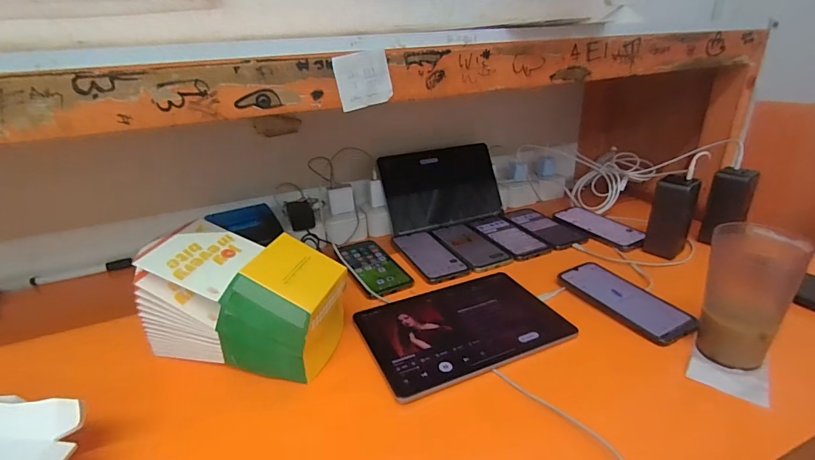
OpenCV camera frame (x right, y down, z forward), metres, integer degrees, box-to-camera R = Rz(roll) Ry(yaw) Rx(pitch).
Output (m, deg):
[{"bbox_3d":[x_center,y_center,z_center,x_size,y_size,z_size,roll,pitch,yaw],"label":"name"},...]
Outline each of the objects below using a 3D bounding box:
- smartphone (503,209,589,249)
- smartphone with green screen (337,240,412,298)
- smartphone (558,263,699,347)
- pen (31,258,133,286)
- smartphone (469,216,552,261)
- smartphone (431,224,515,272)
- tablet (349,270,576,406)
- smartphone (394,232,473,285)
[{"bbox_3d":[0.263,-0.007,0.800,0.081,0.010,0.175,-13,26,-20],"label":"smartphone"},{"bbox_3d":[-0.063,0.057,0.682,0.085,0.007,0.171,-16,27,-25],"label":"smartphone with green screen"},{"bbox_3d":[0.298,0.092,0.565,0.083,0.012,0.170,-13,26,-21],"label":"smartphone"},{"bbox_3d":[-0.565,0.071,0.713,0.147,0.018,0.013,-12,26,-19],"label":"pen"},{"bbox_3d":[0.190,0.008,0.770,0.079,0.004,0.167,-13,26,-20],"label":"smartphone"},{"bbox_3d":[0.112,0.029,0.742,0.082,0.013,0.176,-13,26,-20],"label":"smartphone"},{"bbox_3d":[0.070,0.124,0.535,0.243,0.014,0.161,-12,26,-19],"label":"tablet"},{"bbox_3d":[0.036,0.039,0.714,0.085,0.004,0.163,-12,26,-18],"label":"smartphone"}]

